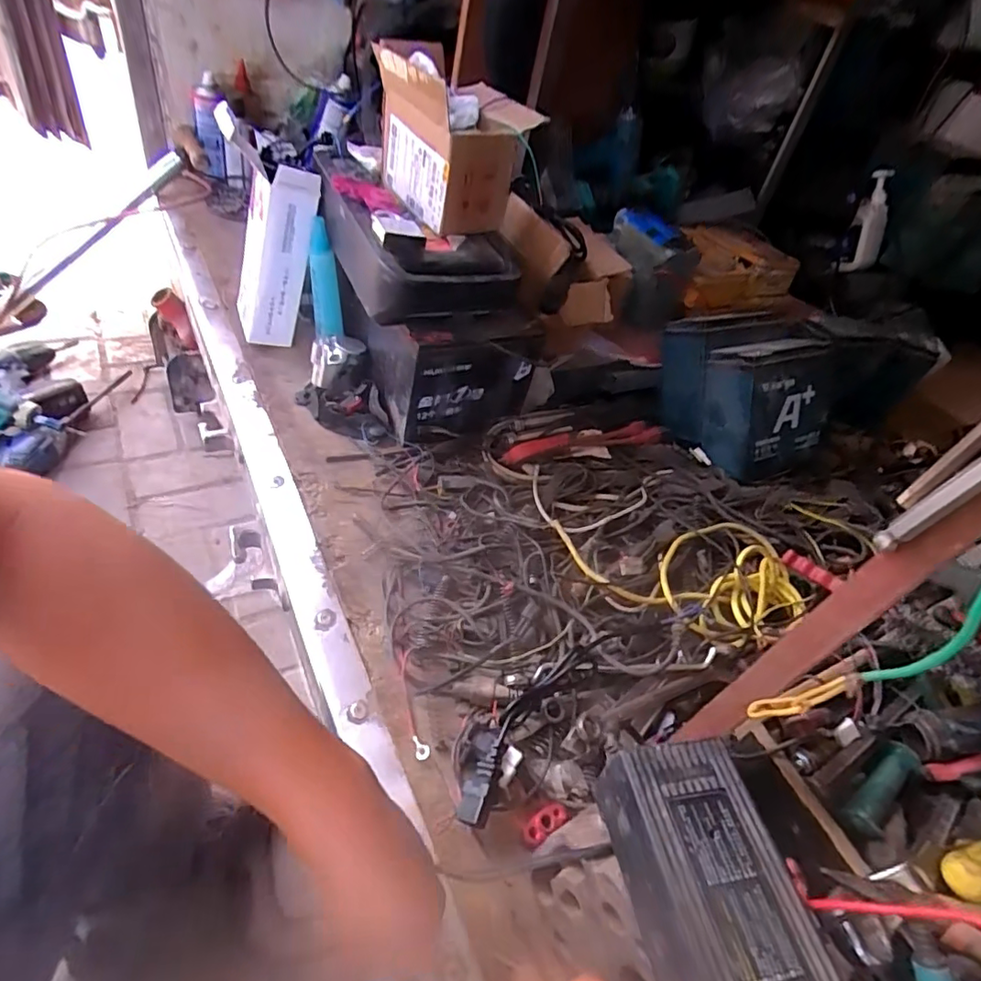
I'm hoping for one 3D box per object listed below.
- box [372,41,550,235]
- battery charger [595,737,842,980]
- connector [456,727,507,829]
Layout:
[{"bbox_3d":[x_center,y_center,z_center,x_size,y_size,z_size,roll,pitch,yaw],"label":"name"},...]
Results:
[{"bbox_3d":[-0.046,-0.408,0.672,0.132,0.142,0.170,-19,55,-31],"label":"box"},{"bbox_3d":[0.115,0.216,0.287,0.080,0.049,0.169,3,46,-14],"label":"battery charger"},{"bbox_3d":[-0.007,0.236,0.476,0.028,0.034,0.078,17,44,0],"label":"connector"}]

